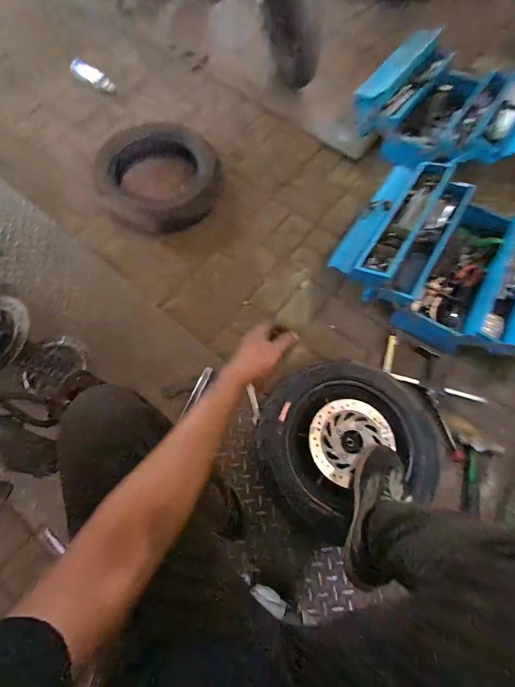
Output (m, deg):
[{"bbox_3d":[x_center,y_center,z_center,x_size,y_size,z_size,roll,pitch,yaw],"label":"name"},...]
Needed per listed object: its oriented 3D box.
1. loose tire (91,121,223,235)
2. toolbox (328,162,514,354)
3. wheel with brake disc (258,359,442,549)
[{"bbox_3d":[-0.343,-0.586,1.050,0.438,0.137,0.383,-27,72,-12],"label":"loose tire"},{"bbox_3d":[0.645,-0.265,0.915,0.693,0.210,0.539,33,71,10],"label":"toolbox"},{"bbox_3d":[0.223,0.238,0.777,0.419,0.143,0.392,1,69,-2],"label":"wheel with brake disc"}]

